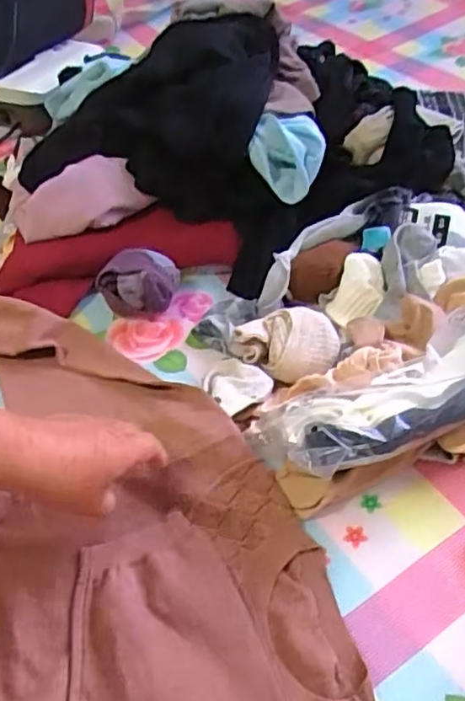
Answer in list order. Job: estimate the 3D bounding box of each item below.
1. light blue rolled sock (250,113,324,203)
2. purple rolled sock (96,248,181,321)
[{"bbox_3d":[0.061,-0.209,0.727,0.080,0.080,0.081,1,49,8],"label":"light blue rolled sock"},{"bbox_3d":[-0.097,-0.070,0.706,0.082,0.061,0.066,17,53,21],"label":"purple rolled sock"}]

